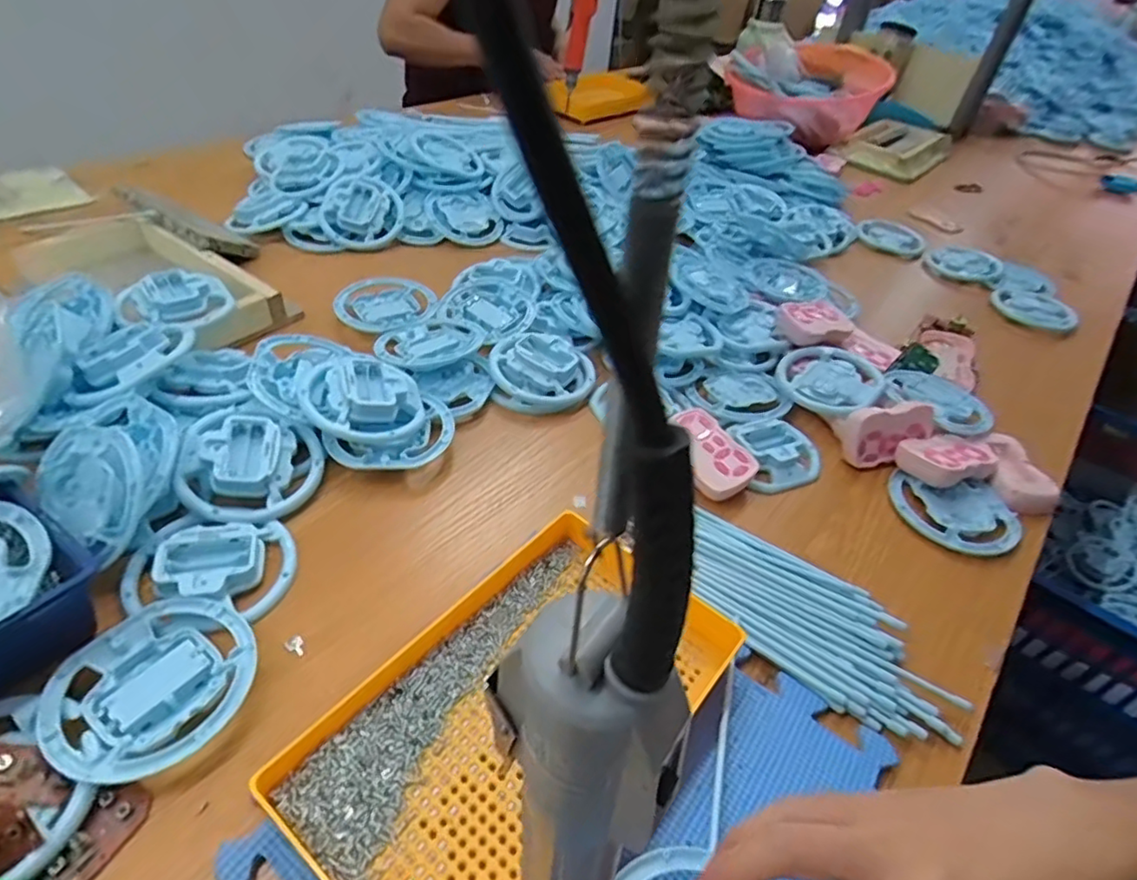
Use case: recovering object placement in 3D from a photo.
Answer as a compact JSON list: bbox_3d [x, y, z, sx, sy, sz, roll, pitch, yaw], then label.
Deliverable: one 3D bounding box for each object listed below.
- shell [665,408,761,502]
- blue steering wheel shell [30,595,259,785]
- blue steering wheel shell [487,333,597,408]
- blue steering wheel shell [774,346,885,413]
[{"bbox_3d":[0.119,0.011,0.542,0.059,0.023,0.090,-25,52,-30],"label":"shell"},{"bbox_3d":[-0.234,0.142,0.356,0.098,0.020,0.105,3,44,-3],"label":"blue steering wheel shell"},{"bbox_3d":[-0.026,-0.069,0.609,0.102,0.038,0.089,4,43,-4],"label":"blue steering wheel shell"},{"bbox_3d":[0.264,-0.064,0.626,0.095,0.012,0.099,4,43,-4],"label":"blue steering wheel shell"}]

